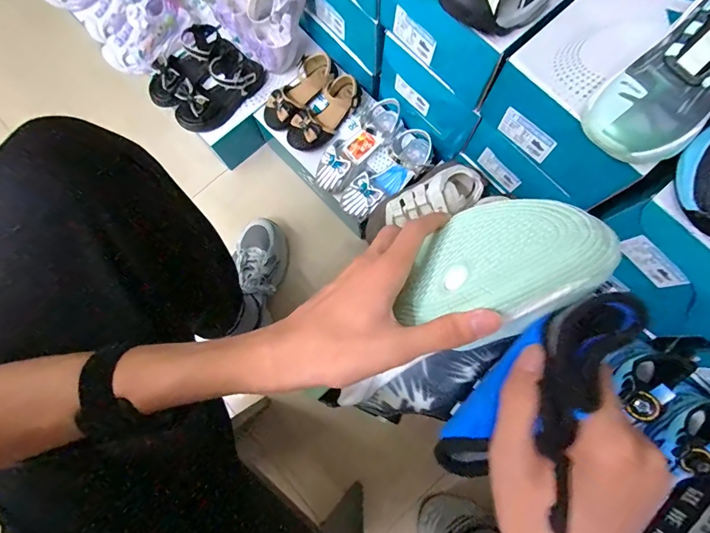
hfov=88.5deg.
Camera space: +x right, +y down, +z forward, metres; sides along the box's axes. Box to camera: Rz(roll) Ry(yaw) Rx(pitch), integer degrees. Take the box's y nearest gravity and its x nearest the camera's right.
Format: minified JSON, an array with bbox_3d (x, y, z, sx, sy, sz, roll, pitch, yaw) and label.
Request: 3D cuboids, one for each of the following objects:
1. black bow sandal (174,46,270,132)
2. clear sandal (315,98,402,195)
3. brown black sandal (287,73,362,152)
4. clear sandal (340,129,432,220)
[{"bbox_3d":[-0.282,-0.364,0.747,0.198,0.069,0.091,-43,81,-6],"label":"black bow sandal"},{"bbox_3d":[0.005,-0.231,0.688,0.200,0.064,0.072,-43,81,-6],"label":"clear sandal"},{"bbox_3d":[-0.057,-0.297,0.713,0.071,0.051,0.166,43,83,8],"label":"brown black sandal"},{"bbox_3d":[0.066,-0.175,0.679,0.207,0.060,0.071,-43,81,-6],"label":"clear sandal"}]

